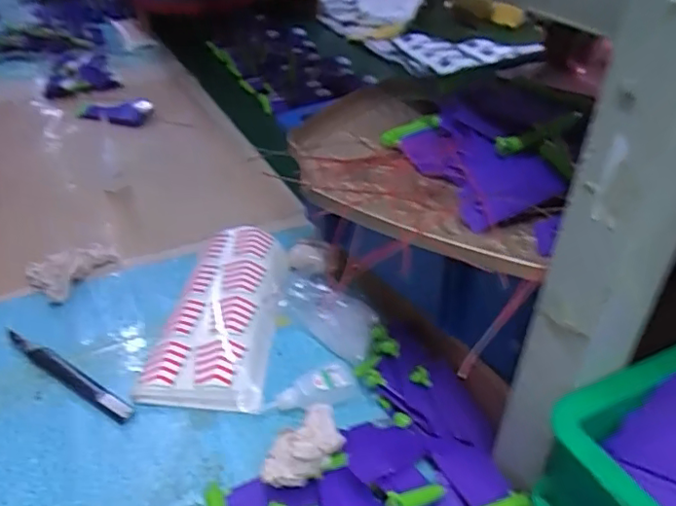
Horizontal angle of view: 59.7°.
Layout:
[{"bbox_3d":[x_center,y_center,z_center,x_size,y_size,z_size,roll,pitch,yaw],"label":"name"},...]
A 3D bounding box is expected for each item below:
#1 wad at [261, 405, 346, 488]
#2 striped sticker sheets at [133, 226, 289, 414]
[{"bbox_3d":[-0.023,0.143,0.428,0.035,0.031,0.071,21,40,25],"label":"wad"},{"bbox_3d":[-0.107,0.048,0.562,0.105,0.019,0.220,3,36,3],"label":"striped sticker sheets"}]

